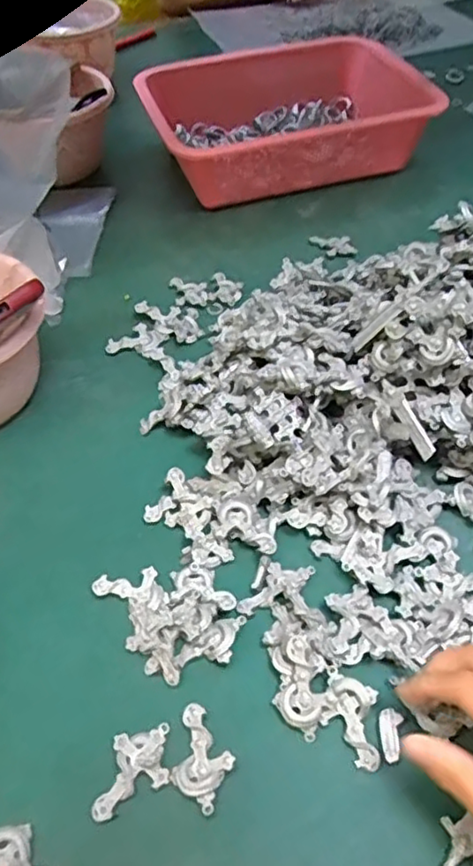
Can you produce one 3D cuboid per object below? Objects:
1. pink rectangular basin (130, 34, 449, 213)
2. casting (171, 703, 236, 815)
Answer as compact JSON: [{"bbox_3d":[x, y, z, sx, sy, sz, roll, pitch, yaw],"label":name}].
[{"bbox_3d":[0.053,-0.355,0.735,0.300,0.082,0.207,-9,48,-7],"label":"pink rectangular basin"},{"bbox_3d":[-0.020,0.166,0.331,0.030,0.006,0.048,-26,53,-21],"label":"casting"}]

